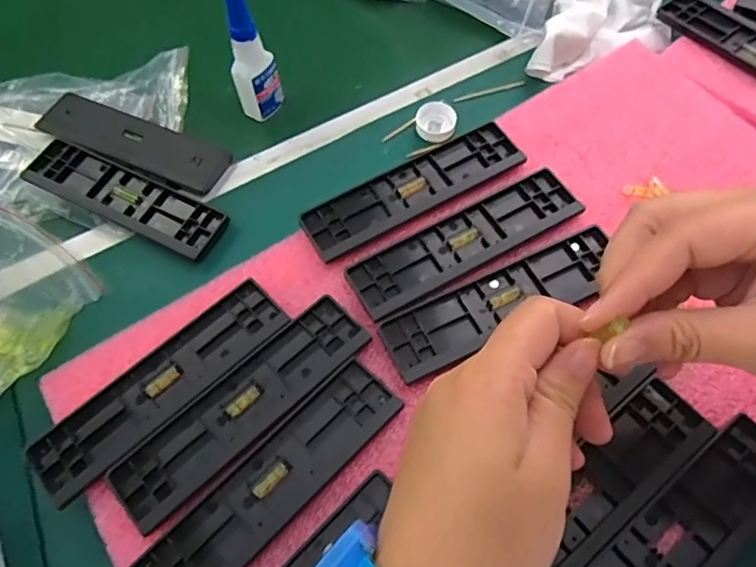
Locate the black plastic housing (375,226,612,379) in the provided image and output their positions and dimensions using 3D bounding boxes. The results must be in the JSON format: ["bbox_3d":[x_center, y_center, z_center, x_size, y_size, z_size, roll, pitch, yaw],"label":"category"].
[{"bbox_3d":[0.079,0.010,0.356,0.155,0.007,0.042,-24,63,-9],"label":"black plastic housing"}]

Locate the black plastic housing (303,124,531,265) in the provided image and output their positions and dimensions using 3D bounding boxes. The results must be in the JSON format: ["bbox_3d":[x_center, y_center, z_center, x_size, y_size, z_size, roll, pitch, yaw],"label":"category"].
[{"bbox_3d":[0.024,-0.067,0.398,0.158,0.007,0.046,-28,64,-11],"label":"black plastic housing"}]

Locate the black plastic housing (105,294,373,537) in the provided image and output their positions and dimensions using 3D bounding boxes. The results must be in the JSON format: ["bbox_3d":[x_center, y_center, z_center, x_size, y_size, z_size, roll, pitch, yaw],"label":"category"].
[{"bbox_3d":[-0.076,0.068,0.330,0.159,0.004,0.042,-41,67,-17],"label":"black plastic housing"}]

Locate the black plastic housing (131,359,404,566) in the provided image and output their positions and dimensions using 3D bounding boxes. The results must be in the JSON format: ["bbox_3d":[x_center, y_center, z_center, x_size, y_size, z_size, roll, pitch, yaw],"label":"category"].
[{"bbox_3d":[-0.056,0.107,0.310,0.041,0.009,0.158,40,71,22],"label":"black plastic housing"}]

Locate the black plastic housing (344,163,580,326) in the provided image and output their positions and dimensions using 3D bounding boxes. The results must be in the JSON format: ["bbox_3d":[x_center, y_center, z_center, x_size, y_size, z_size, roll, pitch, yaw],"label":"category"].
[{"bbox_3d":[0.057,-0.028,0.376,0.158,0.004,0.044,-28,64,-11],"label":"black plastic housing"}]

